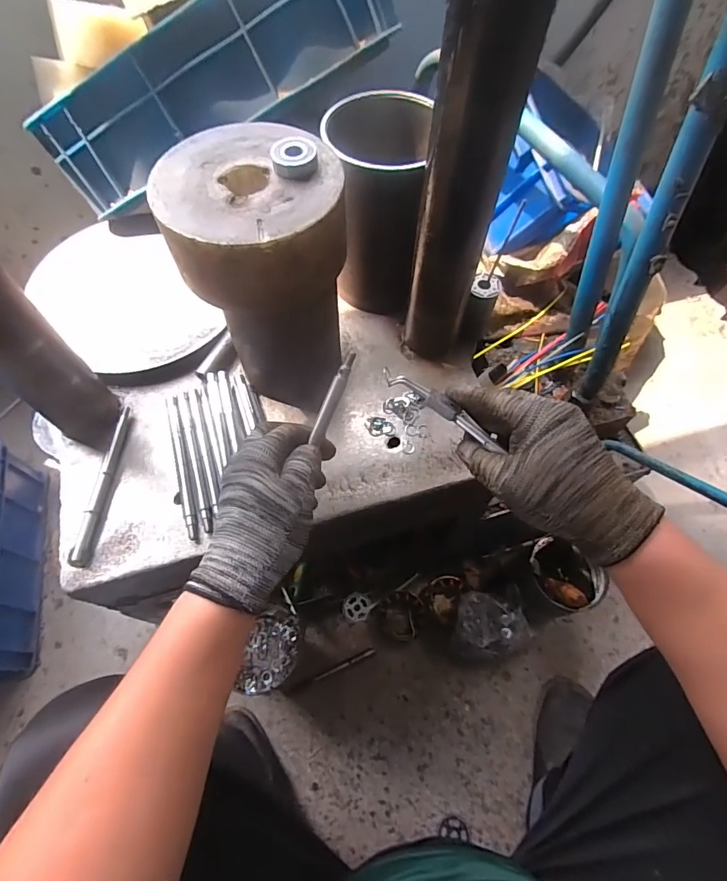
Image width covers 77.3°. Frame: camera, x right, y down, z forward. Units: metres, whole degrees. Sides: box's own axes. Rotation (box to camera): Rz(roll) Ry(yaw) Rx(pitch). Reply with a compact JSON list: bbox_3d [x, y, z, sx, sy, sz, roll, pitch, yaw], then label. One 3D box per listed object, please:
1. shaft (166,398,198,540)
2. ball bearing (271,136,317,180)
[{"bbox_3d":[-0.187,0.025,0.464,0.011,0.007,0.159,-16,64,-9],"label":"shaft"},{"bbox_3d":[-0.052,-0.215,0.346,0.034,0.015,0.031,0,62,0],"label":"ball bearing"}]

